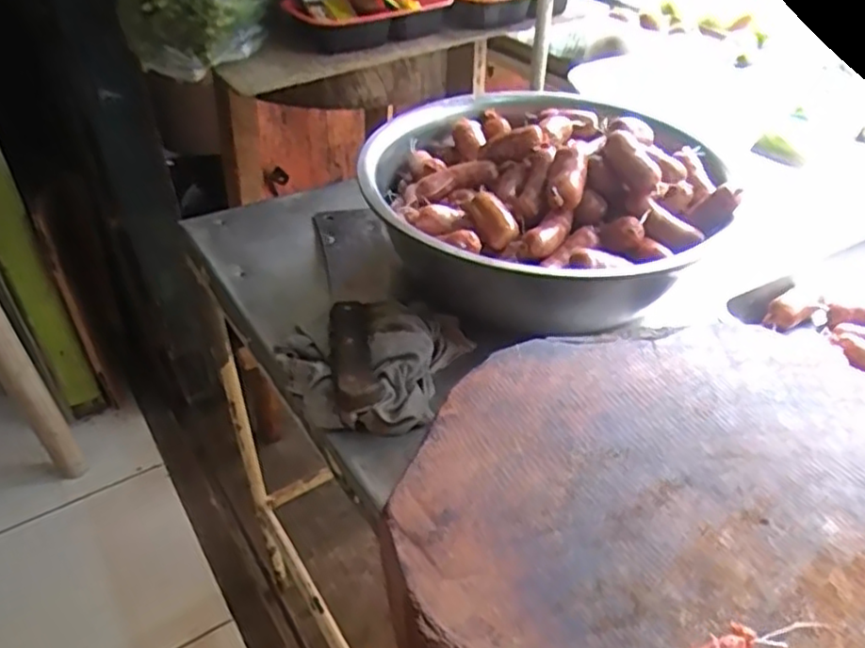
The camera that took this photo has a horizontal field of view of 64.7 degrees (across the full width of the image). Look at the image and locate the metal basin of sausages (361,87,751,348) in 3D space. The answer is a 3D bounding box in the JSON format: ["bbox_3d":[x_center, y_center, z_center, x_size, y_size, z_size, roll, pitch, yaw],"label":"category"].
[{"bbox_3d":[0.103,-0.137,0.706,0.338,0.132,0.359,-5,39,-4],"label":"metal basin of sausages"}]

